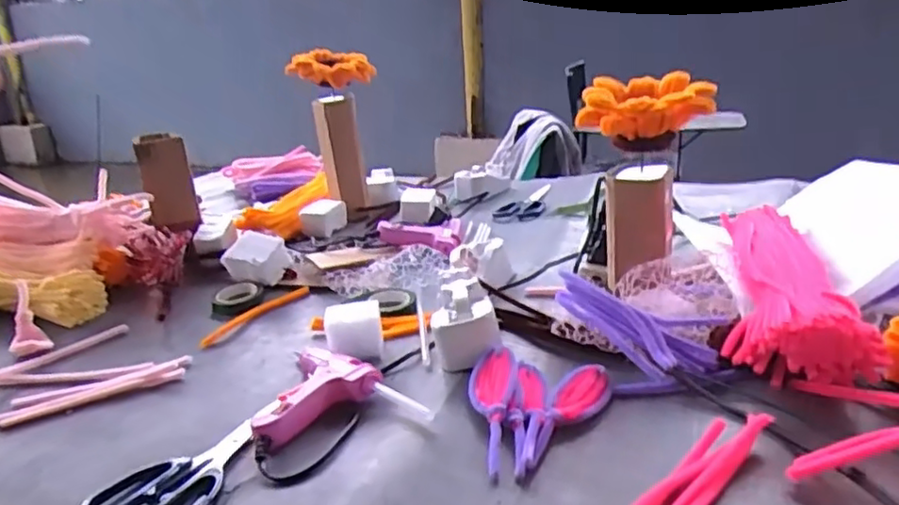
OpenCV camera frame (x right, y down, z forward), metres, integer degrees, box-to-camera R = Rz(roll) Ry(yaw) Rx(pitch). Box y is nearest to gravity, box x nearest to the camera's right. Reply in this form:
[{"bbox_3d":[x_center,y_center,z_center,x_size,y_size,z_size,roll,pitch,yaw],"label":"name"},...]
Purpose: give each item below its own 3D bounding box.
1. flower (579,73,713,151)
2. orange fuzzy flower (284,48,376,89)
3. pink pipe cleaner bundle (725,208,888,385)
[{"bbox_3d":[0.171,-0.120,0.567,0.107,0.052,0.092,5,23,20],"label":"flower"},{"bbox_3d":[-0.169,-0.263,0.935,0.126,0.042,0.099,-5,21,-5],"label":"orange fuzzy flower"},{"bbox_3d":[0.296,0.012,0.580,0.099,0.053,0.296,5,24,18],"label":"pink pipe cleaner bundle"}]

